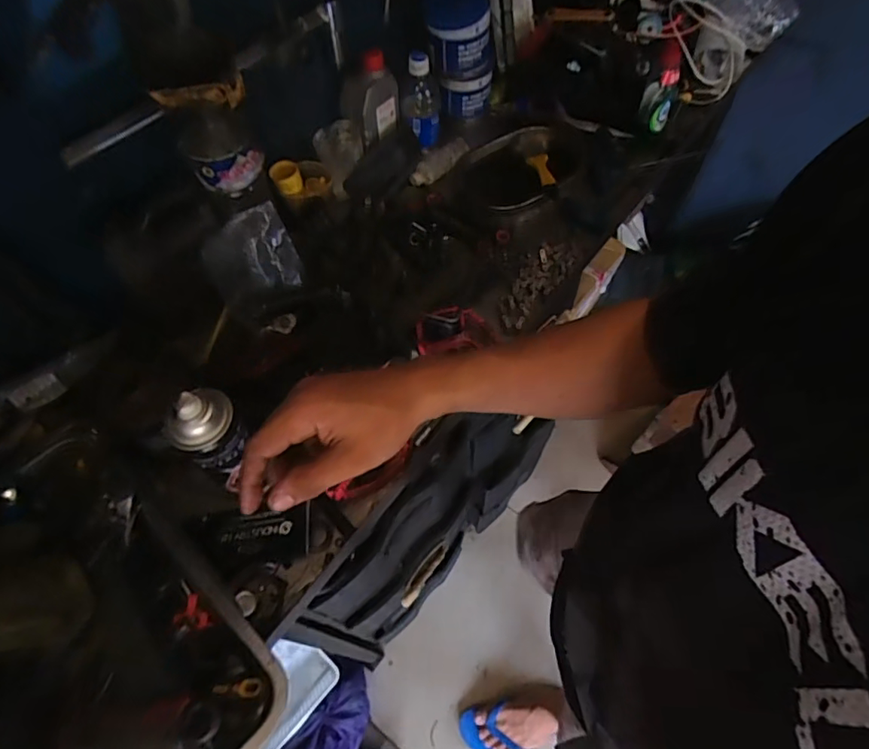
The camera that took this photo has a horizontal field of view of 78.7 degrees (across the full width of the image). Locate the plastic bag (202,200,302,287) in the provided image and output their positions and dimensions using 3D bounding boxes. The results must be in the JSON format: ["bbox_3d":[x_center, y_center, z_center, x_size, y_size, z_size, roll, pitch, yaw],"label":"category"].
[{"bbox_3d":[-0.231,-0.149,0.676,0.106,0.105,0.017,-35,34,-20],"label":"plastic bag"}]

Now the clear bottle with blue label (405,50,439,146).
[{"bbox_3d":[-0.020,-0.427,0.825,0.055,0.129,0.058,-2,59,0],"label":"clear bottle with blue label"}]

